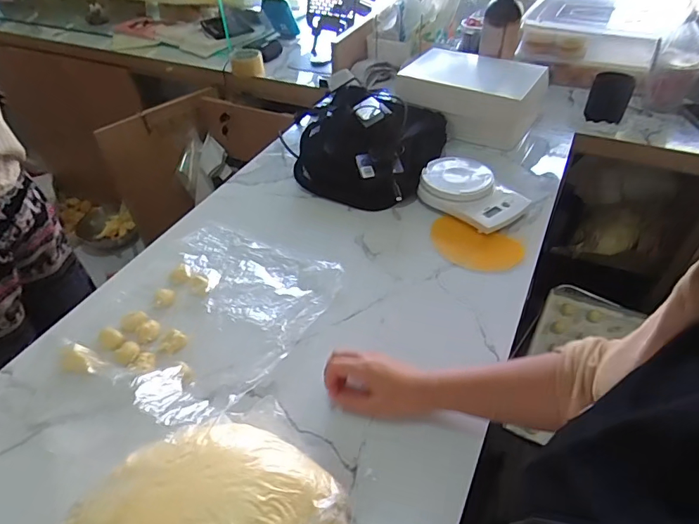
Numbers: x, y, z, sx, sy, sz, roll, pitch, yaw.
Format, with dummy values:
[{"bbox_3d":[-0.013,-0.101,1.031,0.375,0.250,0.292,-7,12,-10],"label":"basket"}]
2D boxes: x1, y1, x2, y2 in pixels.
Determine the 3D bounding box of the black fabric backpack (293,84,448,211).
[{"bbox_3d":[0.049,-0.245,0.894,0.243,0.103,0.311,18,47,20],"label":"black fabric backpack"}]

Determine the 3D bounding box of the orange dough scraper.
[{"bbox_3d":[0.203,-0.029,0.731,0.143,0.010,0.094,26,57,14],"label":"orange dough scraper"}]

